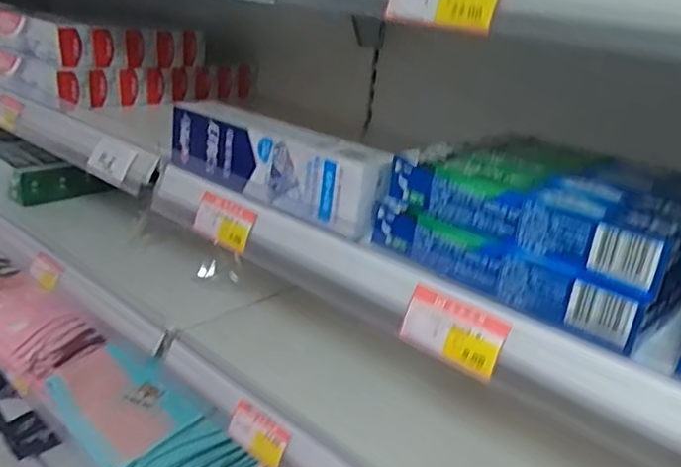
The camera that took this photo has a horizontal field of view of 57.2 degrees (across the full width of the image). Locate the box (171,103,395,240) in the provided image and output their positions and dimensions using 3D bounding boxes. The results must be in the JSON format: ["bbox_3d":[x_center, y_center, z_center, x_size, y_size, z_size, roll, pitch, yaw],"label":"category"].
[{"bbox_3d":[-0.058,-0.062,0.516,0.231,0.064,0.046,22,28,31],"label":"box"}]

